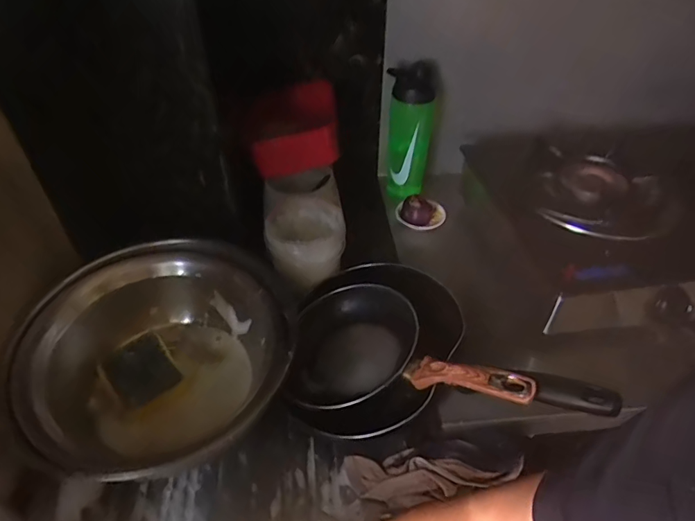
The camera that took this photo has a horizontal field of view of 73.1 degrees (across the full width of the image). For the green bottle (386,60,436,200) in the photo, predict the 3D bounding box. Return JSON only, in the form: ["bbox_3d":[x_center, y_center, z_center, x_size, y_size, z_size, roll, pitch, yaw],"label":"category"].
[{"bbox_3d":[0.109,-0.231,0.844,0.076,0.237,0.086,11,43,11],"label":"green bottle"}]

